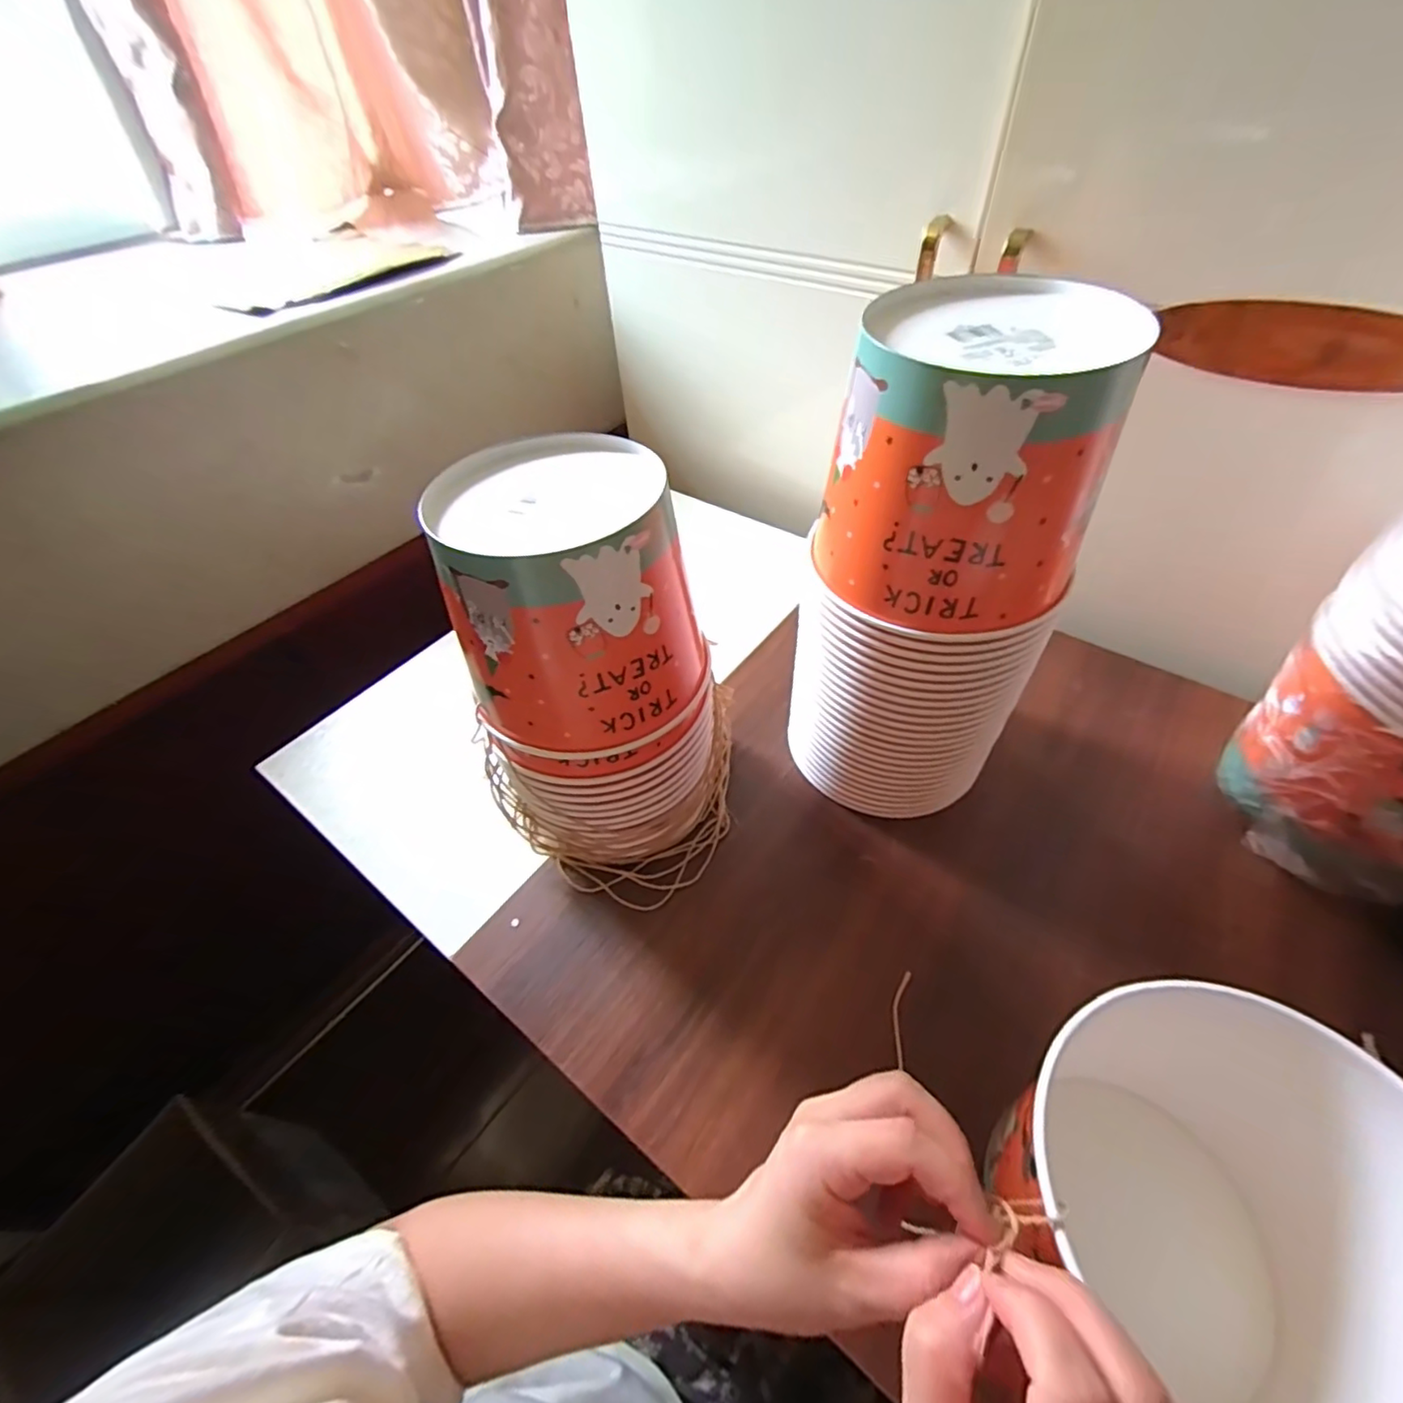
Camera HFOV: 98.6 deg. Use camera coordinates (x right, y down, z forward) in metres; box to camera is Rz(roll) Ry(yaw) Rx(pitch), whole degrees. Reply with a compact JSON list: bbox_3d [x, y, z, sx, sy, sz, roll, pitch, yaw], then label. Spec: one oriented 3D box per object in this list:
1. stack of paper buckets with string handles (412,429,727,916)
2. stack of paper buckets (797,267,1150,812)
[{"bbox_3d":[-0.065,-0.008,0.402,0.165,0.258,0.163,29,57,26],"label":"stack of paper buckets with string handles"},{"bbox_3d":[0.151,-0.066,0.399,0.143,0.317,0.151,22,54,22],"label":"stack of paper buckets"}]

